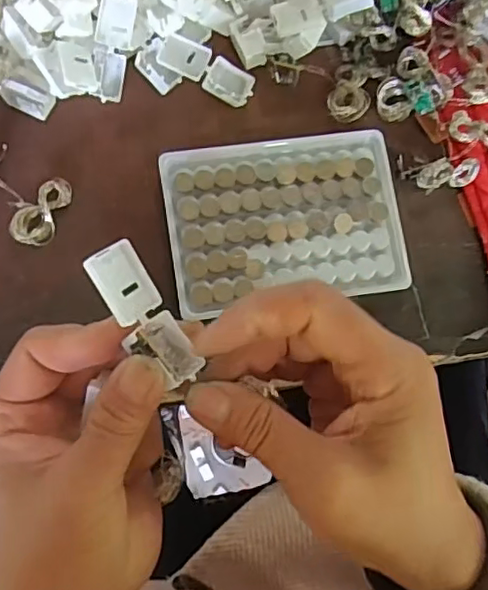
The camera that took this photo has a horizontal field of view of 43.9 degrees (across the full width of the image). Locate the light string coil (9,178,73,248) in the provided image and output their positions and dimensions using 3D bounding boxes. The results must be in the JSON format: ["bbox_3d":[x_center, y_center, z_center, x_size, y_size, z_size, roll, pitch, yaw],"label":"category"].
[{"bbox_3d":[-0.110,-0.046,0.331,0.021,0.014,0.039,25,79,-2],"label":"light string coil"}]

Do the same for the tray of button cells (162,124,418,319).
[{"bbox_3d":[0.023,-0.042,0.341,0.128,0.014,0.093,-8,82,-7],"label":"tray of button cells"}]

